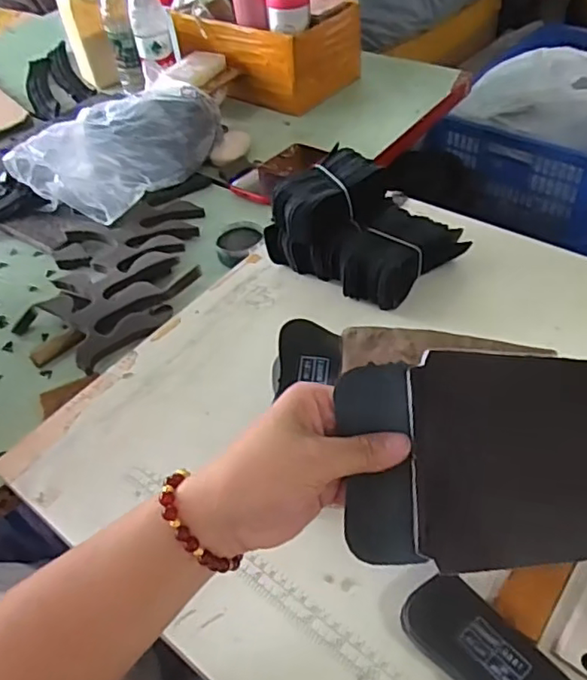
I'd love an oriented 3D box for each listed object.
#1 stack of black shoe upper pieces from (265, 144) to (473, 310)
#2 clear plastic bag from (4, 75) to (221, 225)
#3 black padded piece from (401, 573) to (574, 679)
[{"bbox_3d":[0.075,-0.122,0.628,0.187,0.094,0.125,27,55,29],"label":"stack of black shoe upper pieces"},{"bbox_3d":[-0.248,-0.307,0.920,0.204,0.106,0.333,9,49,16],"label":"clear plastic bag"},{"bbox_3d":[0.127,0.205,0.378,0.055,0.027,0.116,-31,50,-21],"label":"black padded piece"}]

